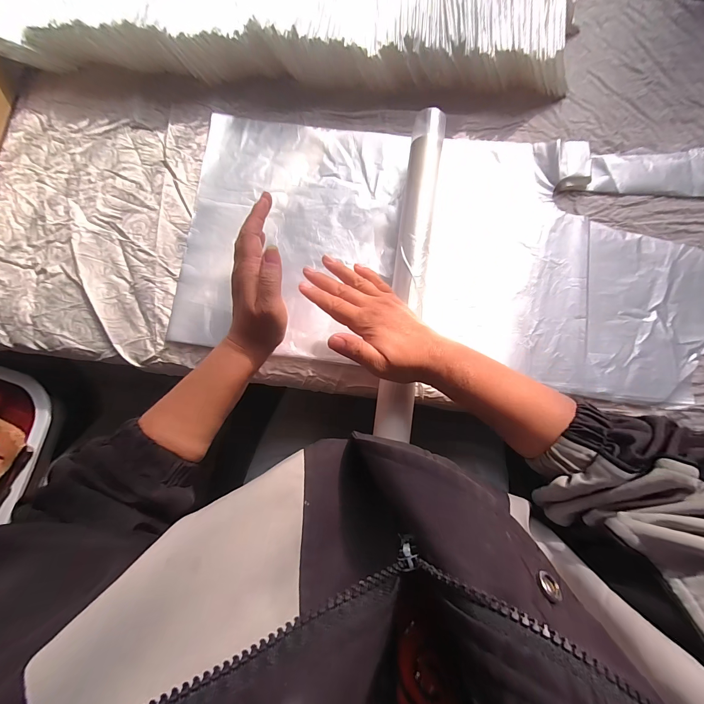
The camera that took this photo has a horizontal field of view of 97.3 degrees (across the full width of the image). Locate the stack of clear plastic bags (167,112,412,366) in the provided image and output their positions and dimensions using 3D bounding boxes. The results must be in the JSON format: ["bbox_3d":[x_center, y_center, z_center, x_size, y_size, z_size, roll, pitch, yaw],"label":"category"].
[{"bbox_3d":[-0.073,-0.148,0.386,0.257,0.010,0.303,7,82,3],"label":"stack of clear plastic bags"}]

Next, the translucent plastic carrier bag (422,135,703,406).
[{"bbox_3d":[0.362,-0.102,0.359,0.531,0.030,0.311,6,82,2],"label":"translucent plastic carrier bag"}]

